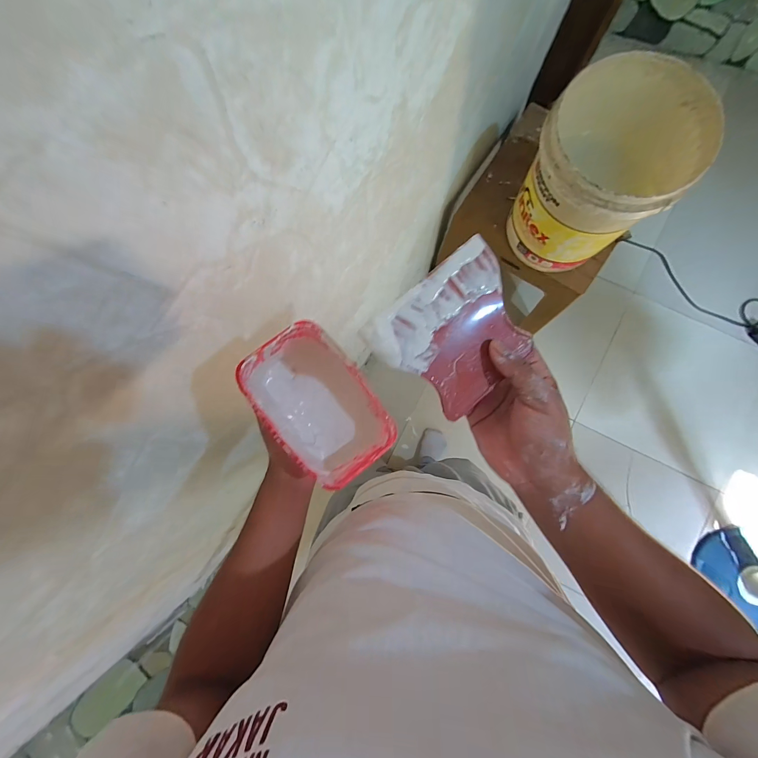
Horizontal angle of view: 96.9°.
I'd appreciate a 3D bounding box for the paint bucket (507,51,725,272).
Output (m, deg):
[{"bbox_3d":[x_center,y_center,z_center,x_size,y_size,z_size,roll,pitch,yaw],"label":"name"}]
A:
[{"bbox_3d":[0.496,-0.454,0.807,0.289,0.355,0.289,0,84,2],"label":"paint bucket"}]

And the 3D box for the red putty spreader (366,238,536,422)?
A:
[{"bbox_3d":[0.066,-0.036,0.269,0.117,0.008,0.104,-43,101,-3],"label":"red putty spreader"}]

